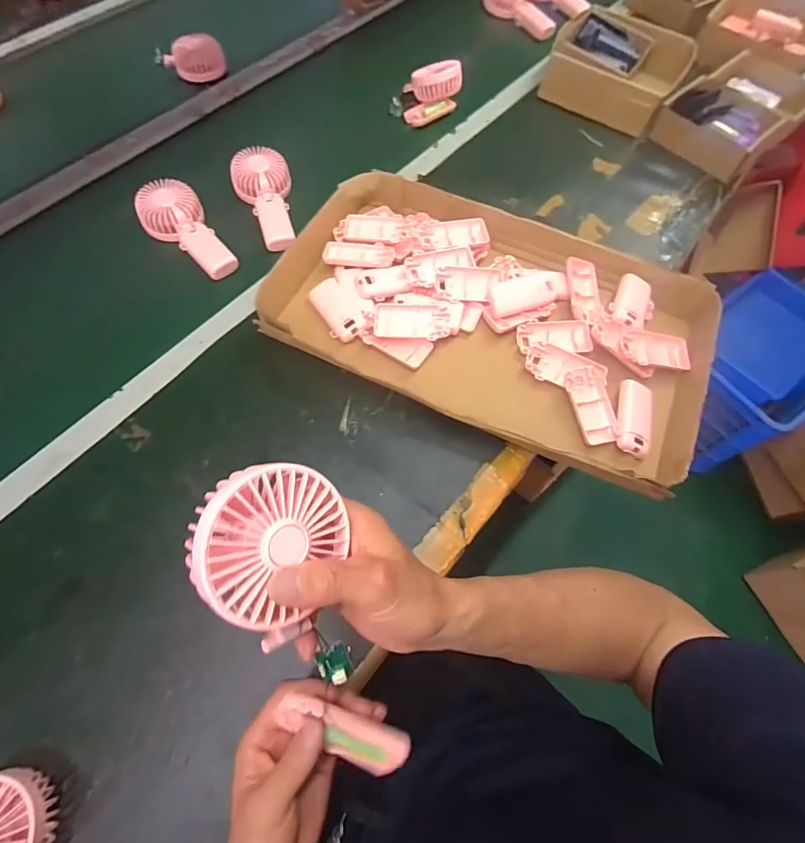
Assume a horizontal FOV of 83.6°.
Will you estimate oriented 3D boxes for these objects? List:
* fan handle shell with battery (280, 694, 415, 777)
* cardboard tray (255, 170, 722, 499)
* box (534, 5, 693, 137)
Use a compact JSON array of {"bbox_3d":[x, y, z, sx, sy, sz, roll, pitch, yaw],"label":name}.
[{"bbox_3d":[-0.041,0.221,0.321,0.087,0.033,0.034,28,66,-3],"label":"fan handle shell with battery"},{"bbox_3d":[0.112,-0.144,0.581,0.526,0.050,0.318,25,66,9],"label":"cardboard tray"},{"bbox_3d":[0.379,-0.626,0.805,0.214,0.076,0.201,28,67,11],"label":"box"}]

